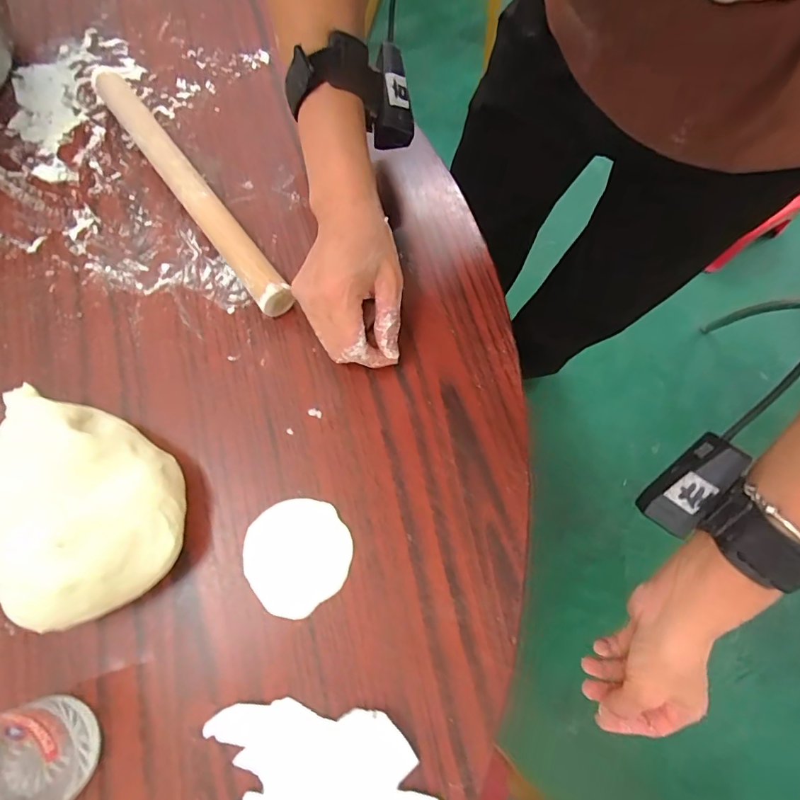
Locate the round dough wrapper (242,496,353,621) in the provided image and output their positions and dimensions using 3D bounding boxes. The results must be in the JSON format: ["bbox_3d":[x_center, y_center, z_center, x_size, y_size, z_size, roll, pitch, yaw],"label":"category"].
[{"bbox_3d":[-0.072,0.106,0.321,0.072,0.004,0.073,0,73,-2],"label":"round dough wrapper"}]

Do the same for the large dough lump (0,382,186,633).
[{"bbox_3d":[-0.212,0.061,0.301,0.155,0.064,0.108,40,76,11],"label":"large dough lump"}]

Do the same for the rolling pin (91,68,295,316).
[{"bbox_3d":[-0.181,-0.181,0.395,0.027,0.029,0.281,-36,77,-12],"label":"rolling pin"}]

